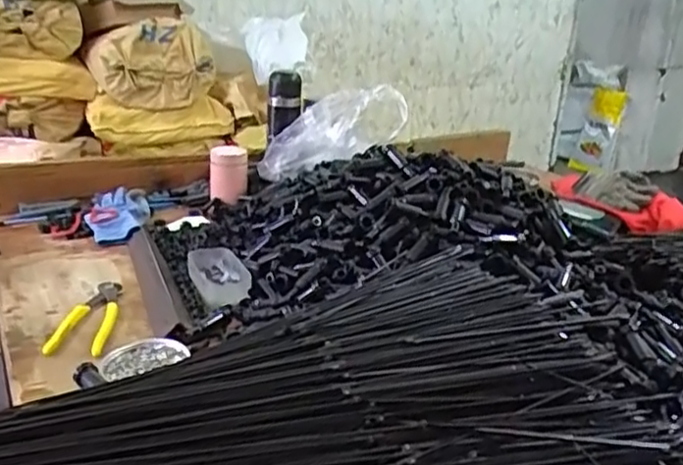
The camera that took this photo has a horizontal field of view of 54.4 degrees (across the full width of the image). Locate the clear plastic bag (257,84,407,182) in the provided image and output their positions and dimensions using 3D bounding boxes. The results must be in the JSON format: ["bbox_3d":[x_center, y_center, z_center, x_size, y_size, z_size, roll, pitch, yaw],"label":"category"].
[{"bbox_3d":[-0.026,-0.173,1.168,0.291,0.110,0.048,-26,14,17],"label":"clear plastic bag"}]

